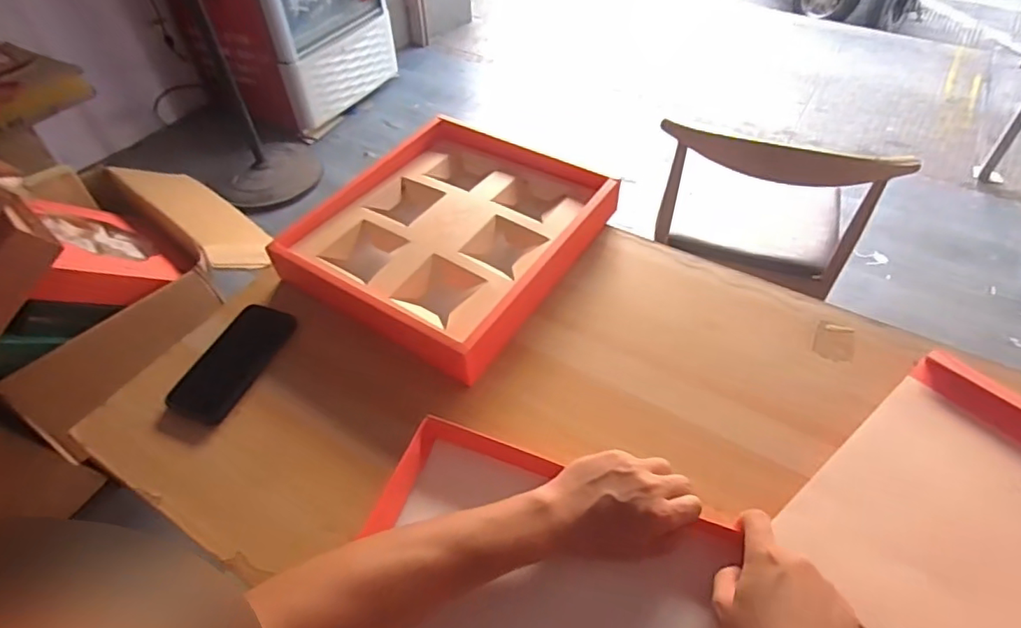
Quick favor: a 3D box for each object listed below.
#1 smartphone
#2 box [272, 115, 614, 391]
[{"bbox_3d":[-0.324,0.052,0.649,0.075,0.005,0.155,15,51,14],"label":"smartphone"},{"bbox_3d":[-0.087,-0.113,0.739,0.325,0.056,0.364,27,55,23],"label":"box"}]

